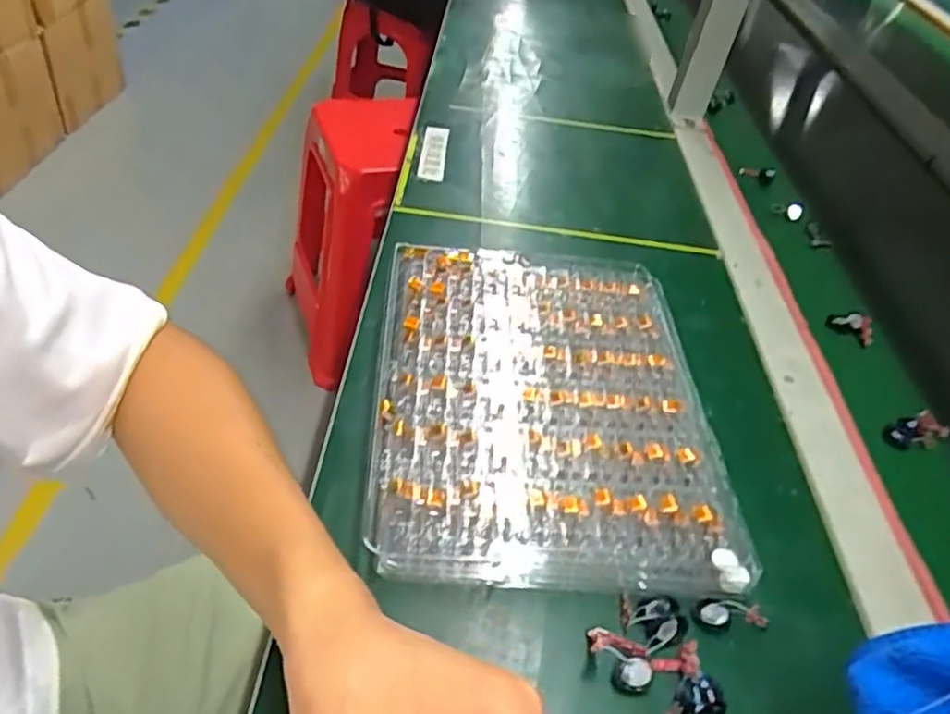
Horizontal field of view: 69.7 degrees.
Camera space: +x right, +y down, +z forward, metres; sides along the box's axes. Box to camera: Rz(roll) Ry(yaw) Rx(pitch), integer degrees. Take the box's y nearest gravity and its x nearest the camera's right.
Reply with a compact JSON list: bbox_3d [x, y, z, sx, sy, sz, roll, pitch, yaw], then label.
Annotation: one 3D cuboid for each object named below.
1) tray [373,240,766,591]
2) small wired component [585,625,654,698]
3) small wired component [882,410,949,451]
[{"bbox_3d":[0.042,0.023,0.437,0.204,0.038,0.269,5,43,-6],"label":"tray"},{"bbox_3d":[0.068,0.142,0.322,0.033,0.013,0.021,25,45,15],"label":"small wired component"},{"bbox_3d":[0.314,0.053,0.483,0.056,0.012,0.022,-14,48,-24],"label":"small wired component"}]

